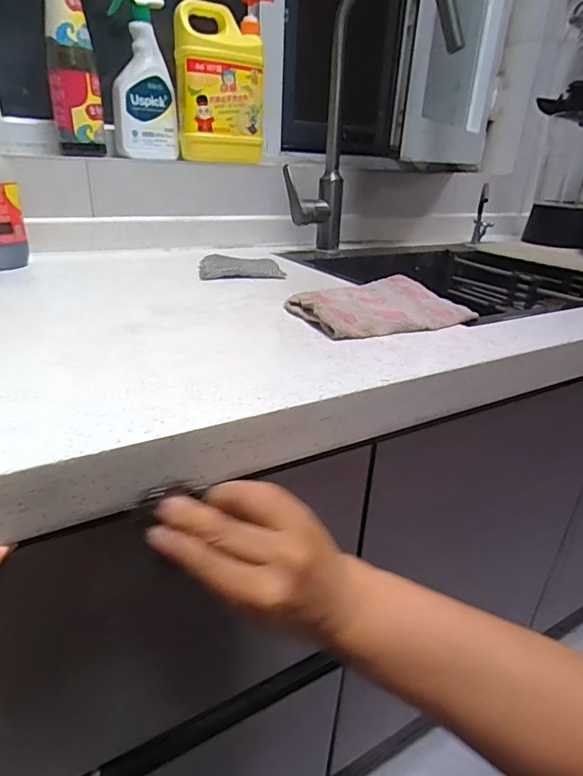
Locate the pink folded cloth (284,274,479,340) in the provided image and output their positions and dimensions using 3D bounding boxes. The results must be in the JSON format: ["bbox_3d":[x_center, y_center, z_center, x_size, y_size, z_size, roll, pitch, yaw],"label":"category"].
[{"bbox_3d":[0.095,-0.090,0.514,0.178,0.021,0.124,-11,28,-26],"label":"pink folded cloth"}]

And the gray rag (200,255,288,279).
[{"bbox_3d":[-0.071,-0.170,0.667,0.114,0.016,0.074,-4,26,-14],"label":"gray rag"}]

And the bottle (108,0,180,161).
[{"bbox_3d":[-0.243,-0.510,0.773,0.050,0.242,0.096,23,32,36],"label":"bottle"}]

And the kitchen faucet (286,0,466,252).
[{"bbox_3d":[0.116,-0.420,0.744,0.252,0.395,0.066,10,26,15],"label":"kitchen faucet"}]

